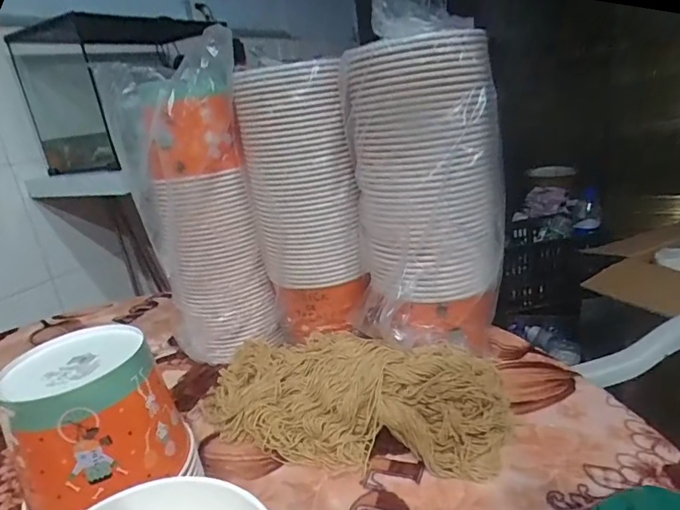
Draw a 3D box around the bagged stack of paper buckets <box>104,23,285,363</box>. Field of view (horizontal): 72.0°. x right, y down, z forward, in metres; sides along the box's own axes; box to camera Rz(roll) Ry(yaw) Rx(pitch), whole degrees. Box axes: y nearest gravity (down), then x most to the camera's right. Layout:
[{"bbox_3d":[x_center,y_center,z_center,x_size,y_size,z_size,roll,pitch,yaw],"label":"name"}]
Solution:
[{"bbox_3d":[-0.206,-0.055,0.691,0.162,0.433,0.142,-16,21,-23],"label":"bagged stack of paper buckets"}]

